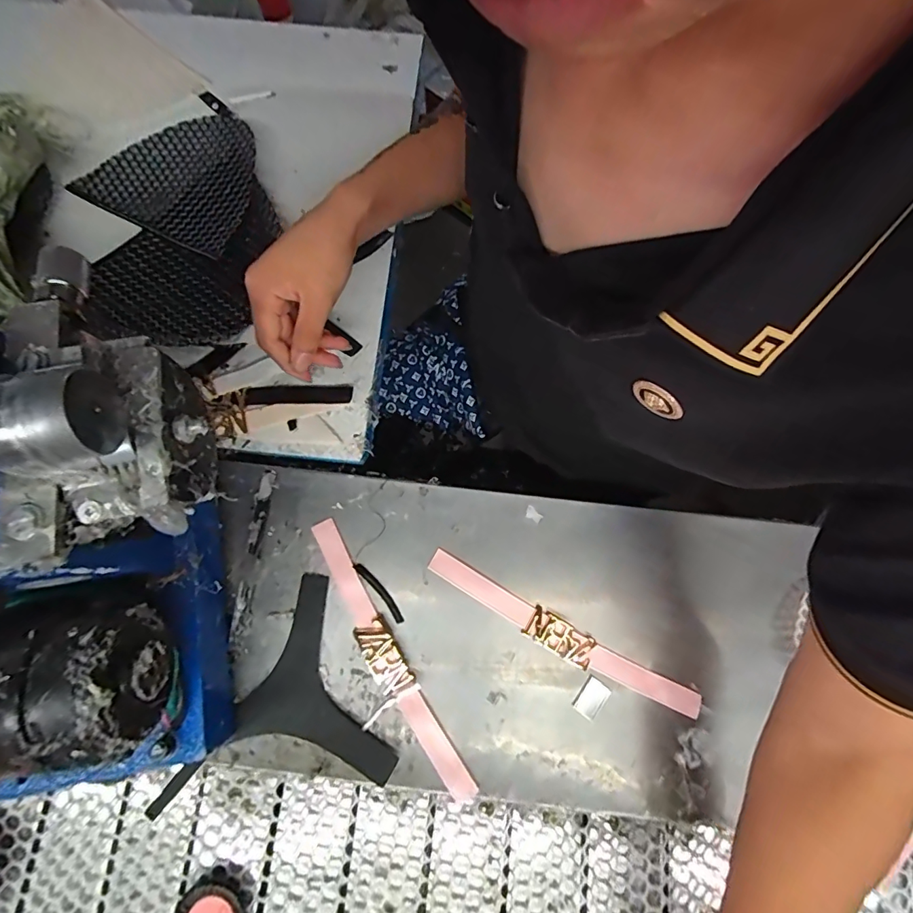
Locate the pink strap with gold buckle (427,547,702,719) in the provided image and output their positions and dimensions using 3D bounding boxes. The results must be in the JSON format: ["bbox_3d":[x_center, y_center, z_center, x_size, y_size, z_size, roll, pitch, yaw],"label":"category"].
[{"bbox_3d":[0.088,0.156,0.409,0.252,0.007,0.029,28,79,7],"label":"pink strap with gold buckle"}]

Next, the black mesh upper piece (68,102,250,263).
[{"bbox_3d":[-0.293,-0.315,0.509,0.196,0.017,0.165,25,79,8],"label":"black mesh upper piece"}]

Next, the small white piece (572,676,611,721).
[{"bbox_3d":[0.115,0.206,0.396,0.020,0.004,0.030,37,80,8],"label":"small white piece"}]

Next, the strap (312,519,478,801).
[{"bbox_3d":[-0.063,0.169,0.400,0.029,0.010,0.250,-31,78,-6],"label":"strap"}]

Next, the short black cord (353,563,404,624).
[{"bbox_3d":[-0.068,0.119,0.415,0.011,0.004,0.065,-40,80,-8],"label":"short black cord"}]

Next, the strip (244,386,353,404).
[{"bbox_3d":[-0.155,-0.061,0.461,0.103,0.004,0.019,-1,67,0],"label":"strip"}]

